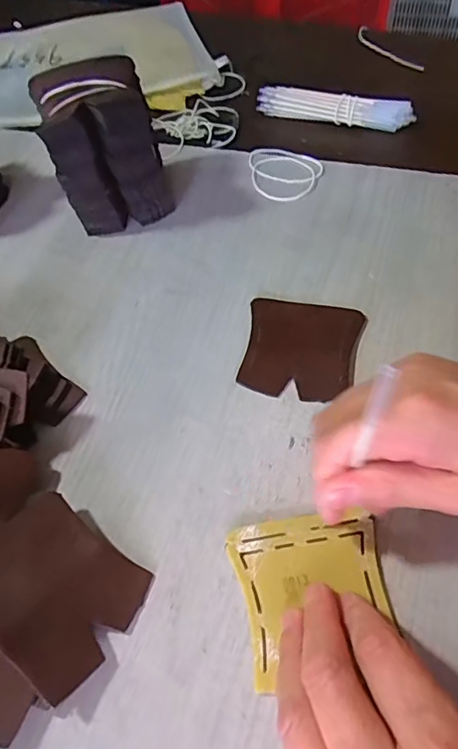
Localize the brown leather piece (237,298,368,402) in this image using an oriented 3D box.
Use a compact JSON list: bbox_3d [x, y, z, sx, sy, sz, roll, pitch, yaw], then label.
[{"bbox_3d":[0.047,-0.018,0.348,0.073,0.004,0.077,9,56,14],"label":"brown leather piece"}]

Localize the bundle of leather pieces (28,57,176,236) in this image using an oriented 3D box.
[{"bbox_3d":[-0.096,-0.176,0.414,0.077,0.102,0.078,-16,55,-6],"label":"bundle of leather pieces"}]

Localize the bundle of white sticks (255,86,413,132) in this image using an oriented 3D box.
[{"bbox_3d":[0.097,-0.251,0.500,0.144,0.024,0.018,17,58,17],"label":"bundle of white sticks"}]

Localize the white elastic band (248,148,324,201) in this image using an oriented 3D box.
[{"bbox_3d":[0.043,-0.175,0.461,0.069,0.005,0.062,22,60,20],"label":"white elastic band"}]

